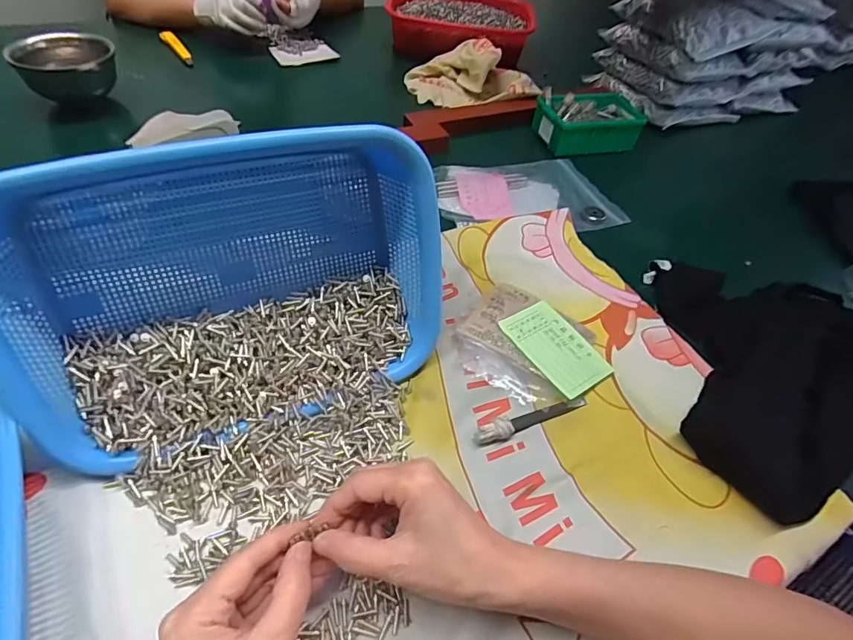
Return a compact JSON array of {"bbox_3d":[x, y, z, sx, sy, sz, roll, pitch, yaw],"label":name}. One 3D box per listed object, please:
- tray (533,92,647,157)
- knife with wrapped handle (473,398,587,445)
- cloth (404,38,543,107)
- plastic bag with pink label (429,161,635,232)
[{"bbox_3d":[0.251,-0.298,0.723,0.151,0.060,0.098,-10,50,-15],"label":"tray"},{"bbox_3d":[0.087,0.079,0.387,0.106,0.016,0.015,-18,52,-21],"label":"knife with wrapped handle"},{"bbox_3d":[0.075,-0.421,0.801,0.220,0.068,0.153,17,48,8],"label":"cloth"},{"bbox_3d":[0.126,-0.168,0.620,0.225,0.017,0.149,-9,50,-15],"label":"plastic bag with pink label"}]

